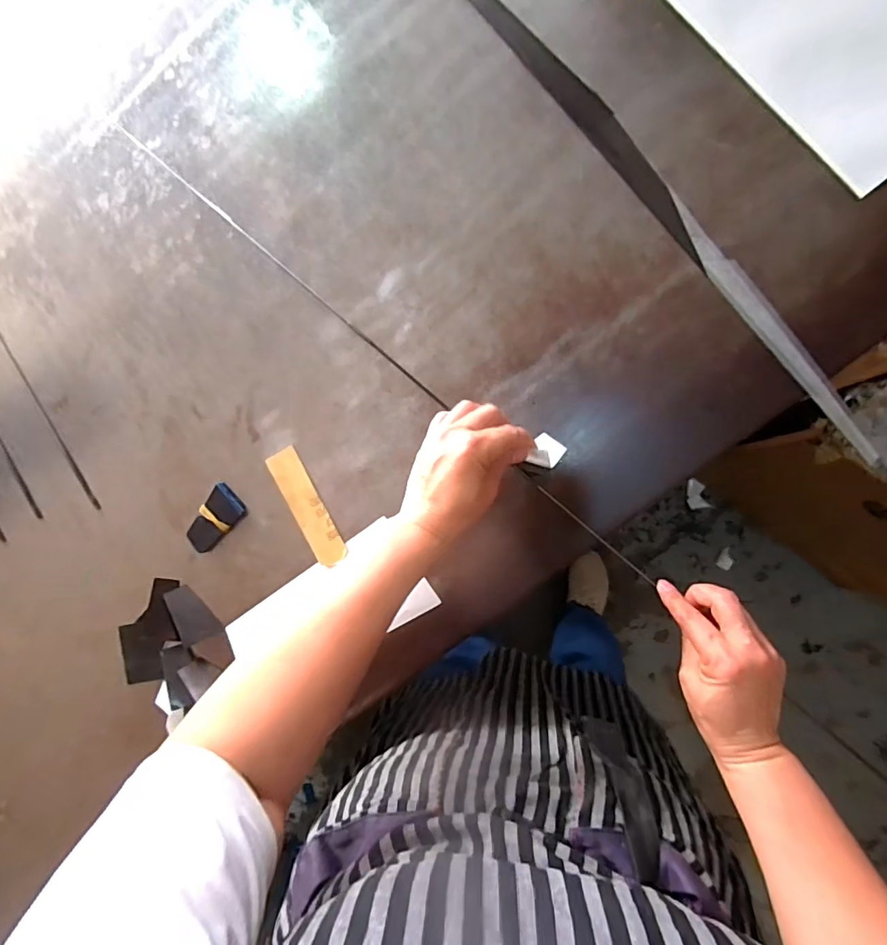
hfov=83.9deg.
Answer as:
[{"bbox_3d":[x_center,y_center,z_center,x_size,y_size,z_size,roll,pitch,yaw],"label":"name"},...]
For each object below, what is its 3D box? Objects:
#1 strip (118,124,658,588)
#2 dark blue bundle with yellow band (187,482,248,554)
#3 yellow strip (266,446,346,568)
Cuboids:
[{"bbox_3d":[-0.077,-0.133,0.479,0.693,0.009,0.010,41,97,7],"label":"strip"},{"bbox_3d":[-0.233,0.050,0.501,0.039,0.010,0.070,41,97,7],"label":"dark blue bundle with yellow band"},{"bbox_3d":[-0.133,0.035,0.486,0.030,0.009,0.121,-30,86,9],"label":"yellow strip"}]

